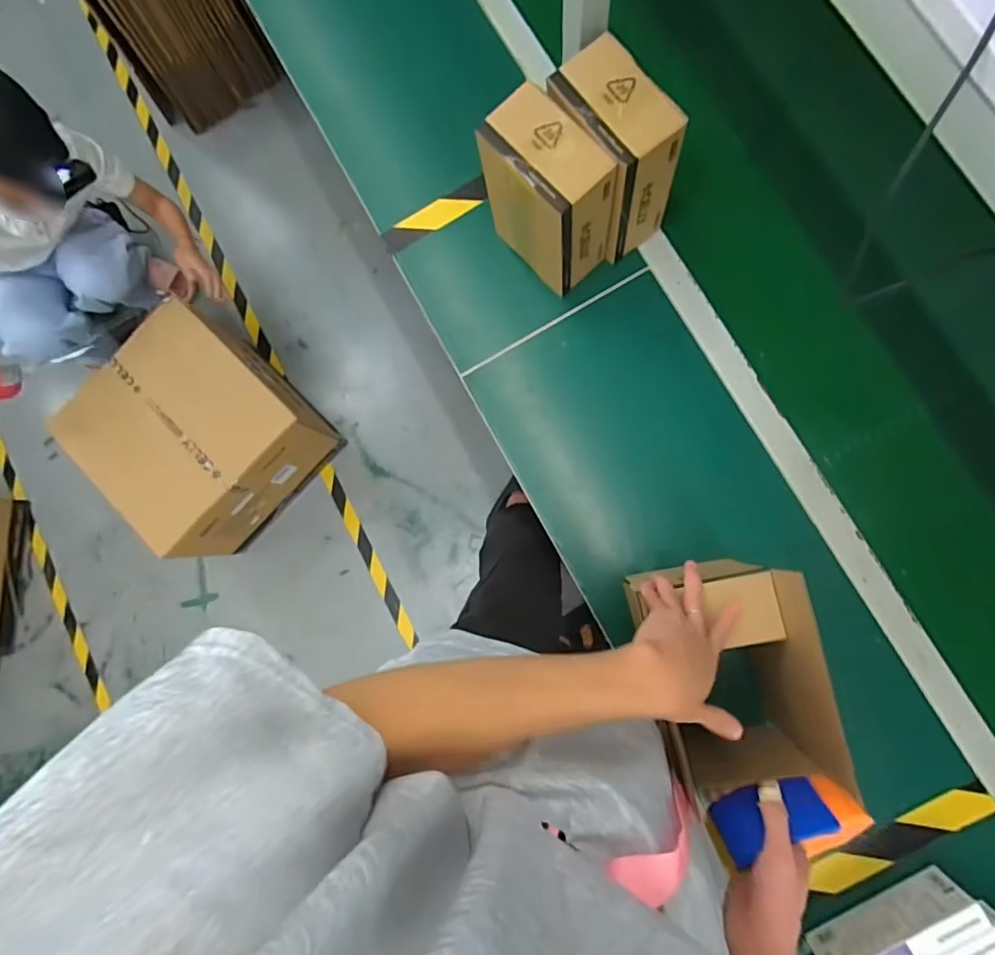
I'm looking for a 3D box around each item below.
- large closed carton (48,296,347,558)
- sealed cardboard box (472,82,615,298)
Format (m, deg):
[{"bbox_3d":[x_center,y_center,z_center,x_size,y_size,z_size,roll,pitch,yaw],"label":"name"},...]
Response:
[{"bbox_3d":[-0.736,-0.104,1.396,0.451,0.302,0.469,42,89,8],"label":"large closed carton"},{"bbox_3d":[0.060,-0.331,0.667,0.083,0.188,0.138,-42,82,0],"label":"sealed cardboard box"}]

